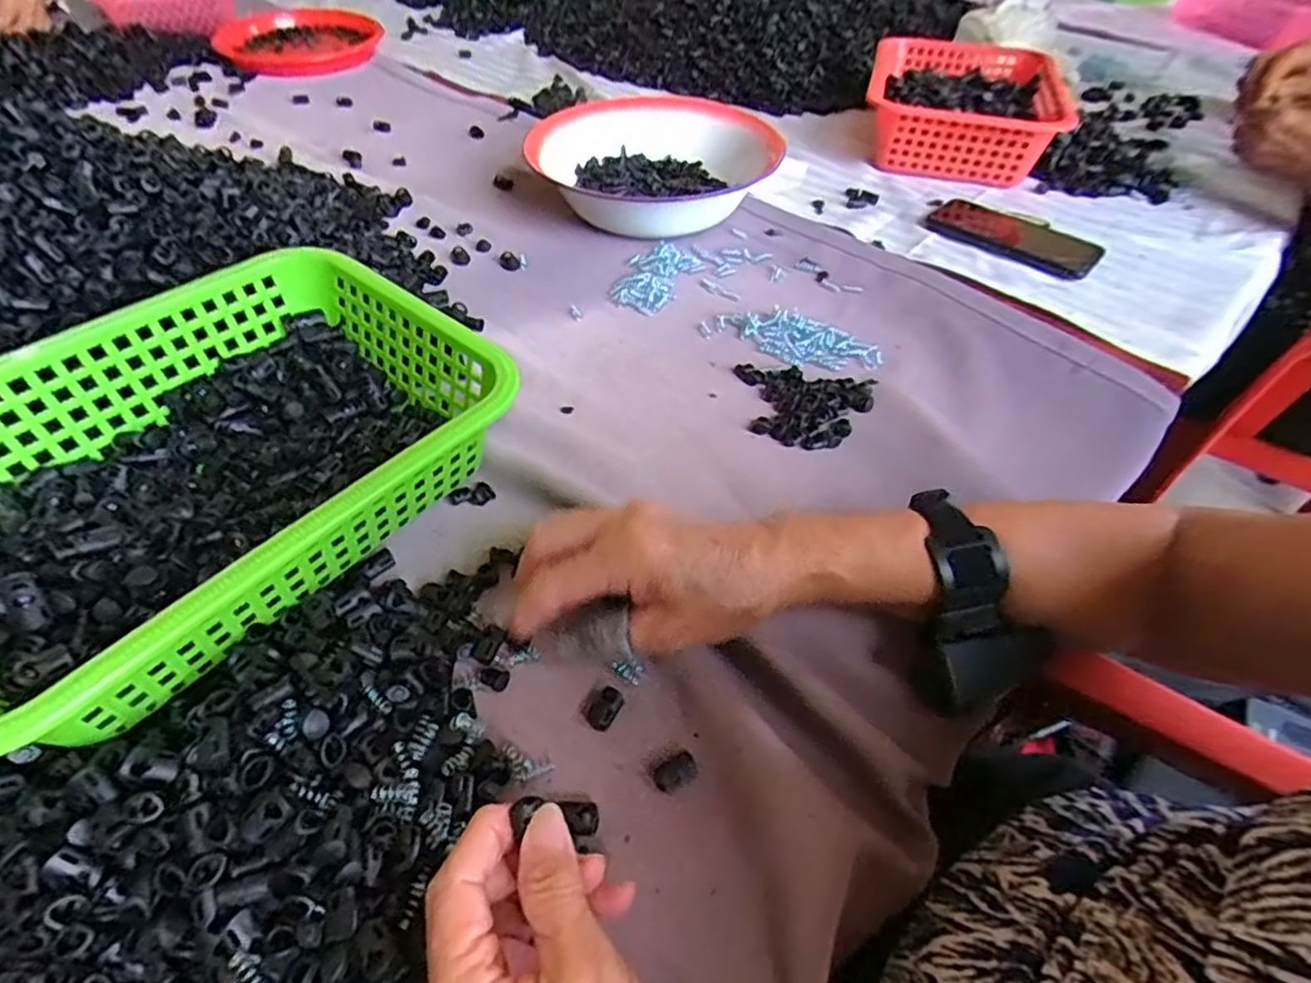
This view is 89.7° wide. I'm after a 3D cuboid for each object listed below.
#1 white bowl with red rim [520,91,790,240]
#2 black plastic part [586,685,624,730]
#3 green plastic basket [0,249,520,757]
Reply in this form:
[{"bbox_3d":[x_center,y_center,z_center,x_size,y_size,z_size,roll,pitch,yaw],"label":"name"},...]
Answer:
[{"bbox_3d":[0.002,-0.355,0.710,0.225,0.066,0.225,1,48,-1],"label":"white bowl with red rim"},{"bbox_3d":[-0.026,0.109,0.333,0.015,0.008,0.020,26,53,20],"label":"black plastic part"},{"bbox_3d":[-0.245,-0.012,0.365,0.194,0.100,0.286,32,55,24],"label":"green plastic basket"}]

